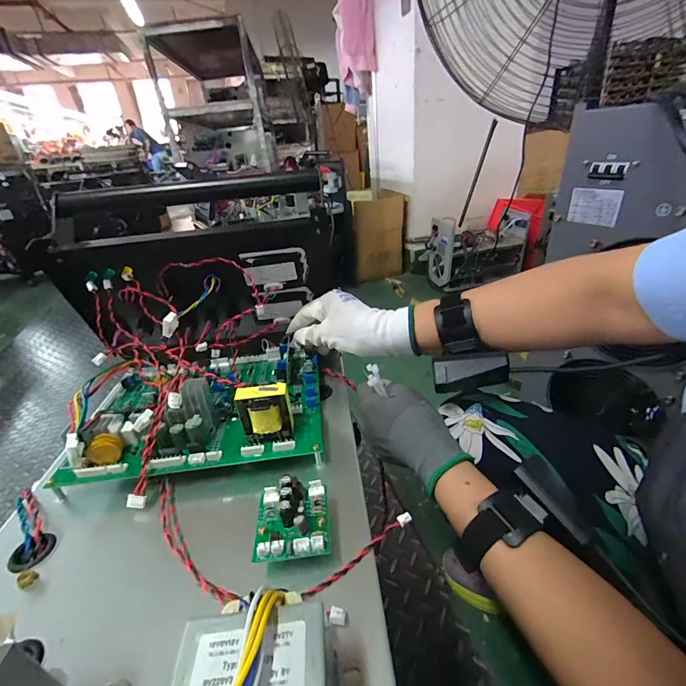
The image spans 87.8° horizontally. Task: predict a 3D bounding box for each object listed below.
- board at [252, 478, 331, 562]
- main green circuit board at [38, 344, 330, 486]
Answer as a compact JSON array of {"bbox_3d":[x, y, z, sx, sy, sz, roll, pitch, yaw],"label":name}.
[{"bbox_3d":[-0.037,0.122,0.255,0.051,0.021,0.052,-6,29,-1],"label":"board"},{"bbox_3d":[-0.143,0.049,0.379,0.233,0.056,0.174,-7,29,-2],"label":"main green circuit board"}]

